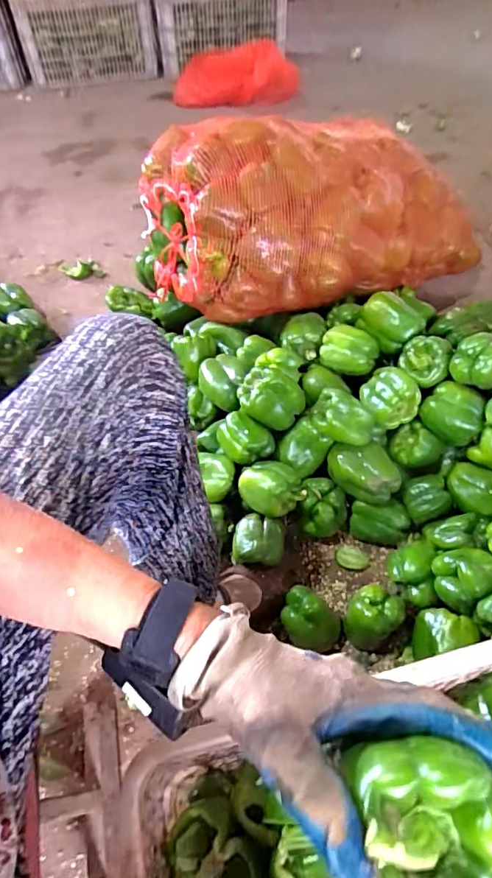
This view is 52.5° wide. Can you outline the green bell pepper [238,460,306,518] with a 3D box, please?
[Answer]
[{"bbox_3d":[0.040,0.072,0.768,0.097,0.062,0.073,9,50,3],"label":"green bell pepper"}]

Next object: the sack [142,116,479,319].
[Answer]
[{"bbox_3d":[0.154,-0.506,1.061,0.741,0.303,0.420,-29,58,-26],"label":"sack"}]

